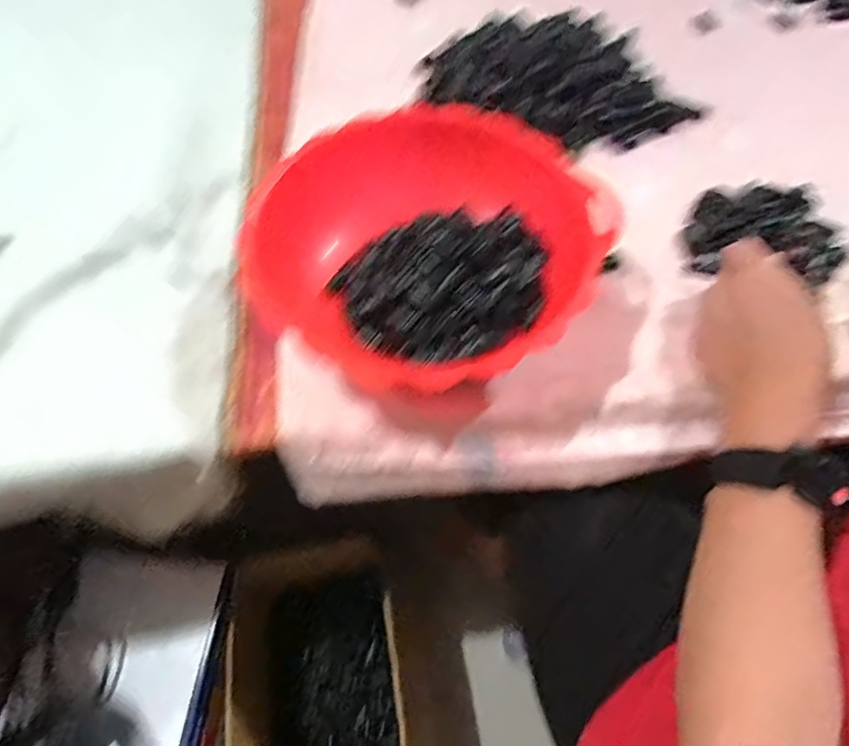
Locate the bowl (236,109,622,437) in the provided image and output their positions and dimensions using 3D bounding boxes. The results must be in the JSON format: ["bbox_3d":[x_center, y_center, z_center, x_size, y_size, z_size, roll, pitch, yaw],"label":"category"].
[{"bbox_3d":[-0.007,-0.103,0.420,0.257,0.076,0.225,39,68,22],"label":"bowl"}]

